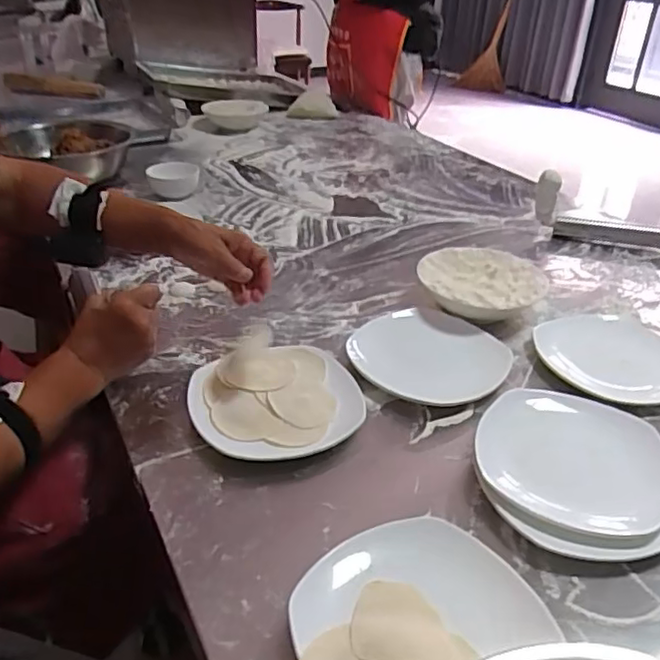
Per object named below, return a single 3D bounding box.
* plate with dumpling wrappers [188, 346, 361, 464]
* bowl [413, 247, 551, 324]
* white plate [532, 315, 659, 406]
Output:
[{"bbox_3d":[-0.059,0.074,0.693,0.180,0.032,0.176,1,33,0],"label":"plate with dumpling wrappers"},{"bbox_3d":[0.211,-0.057,0.887,0.167,0.060,0.176,3,31,-2],"label":"bowl"},{"bbox_3d":[0.348,0.034,0.781,0.163,0.031,0.178,1,33,0],"label":"white plate"}]

